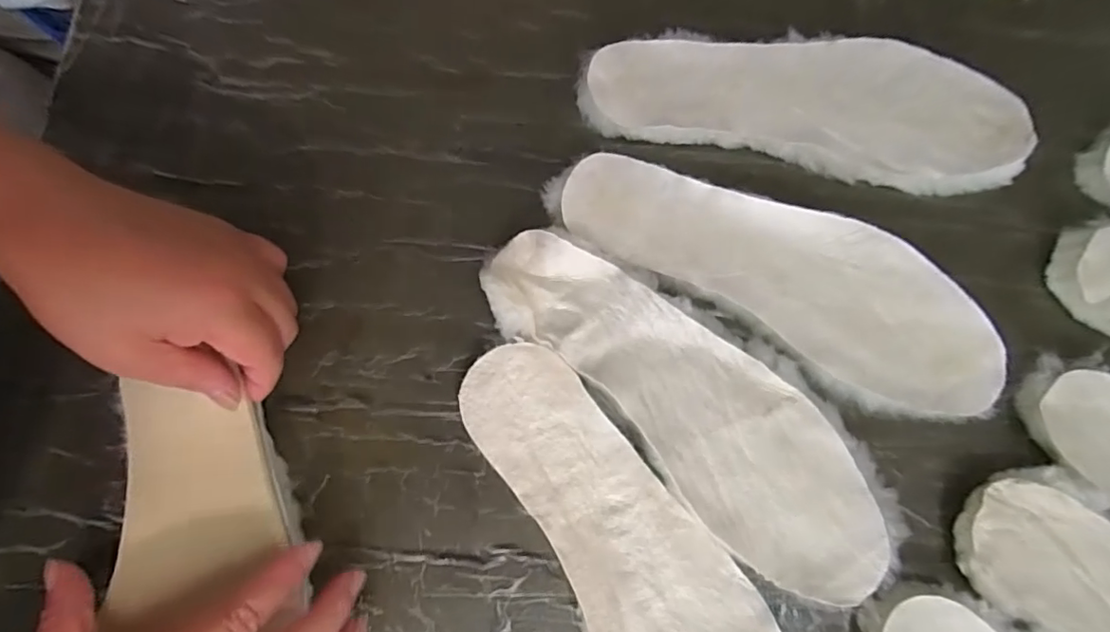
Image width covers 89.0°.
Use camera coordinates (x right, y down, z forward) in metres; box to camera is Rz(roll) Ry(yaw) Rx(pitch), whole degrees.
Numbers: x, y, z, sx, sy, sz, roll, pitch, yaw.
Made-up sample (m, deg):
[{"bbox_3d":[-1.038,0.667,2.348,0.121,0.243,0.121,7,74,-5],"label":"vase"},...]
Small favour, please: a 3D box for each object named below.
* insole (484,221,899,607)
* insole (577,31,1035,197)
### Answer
[{"bbox_3d":[0.073,0.046,0.314,0.263,0.019,0.086,40,79,9],"label":"insole"},{"bbox_3d":[0.159,-0.143,0.366,0.275,0.013,0.094,11,76,2],"label":"insole"}]

